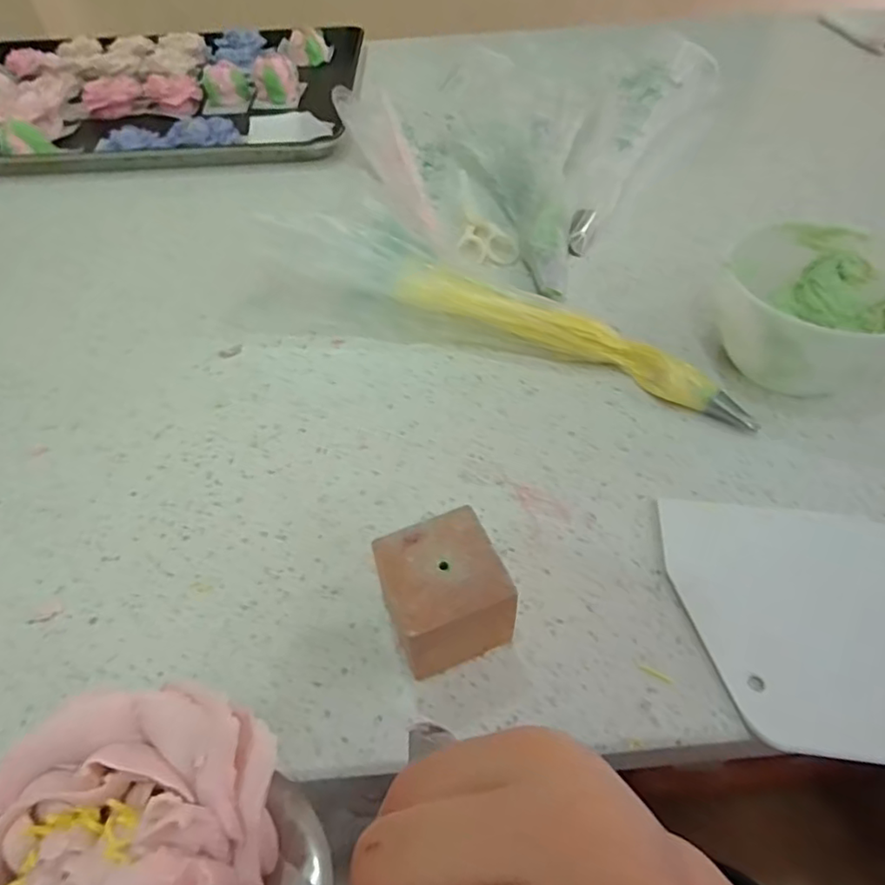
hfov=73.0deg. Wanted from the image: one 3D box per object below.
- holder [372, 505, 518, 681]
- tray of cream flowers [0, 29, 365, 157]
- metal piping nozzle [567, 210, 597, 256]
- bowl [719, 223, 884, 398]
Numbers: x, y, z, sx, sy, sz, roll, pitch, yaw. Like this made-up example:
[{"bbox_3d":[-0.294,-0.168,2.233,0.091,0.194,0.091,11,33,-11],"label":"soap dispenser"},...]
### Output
[{"bbox_3d":[0.000,0.072,0.278,0.052,0.052,0.053,-18,51,-14],"label":"holder"},{"bbox_3d":[-0.397,-0.439,0.744,0.552,0.046,0.397,-4,49,-2],"label":"tray of cream flowers"},{"bbox_3d":[0.120,-0.180,0.515,0.020,0.015,0.047,14,71,13],"label":"metal piping nozzle"},{"bbox_3d":[0.240,-0.083,0.393,0.115,0.072,0.123,-1,49,1],"label":"bowl"}]

